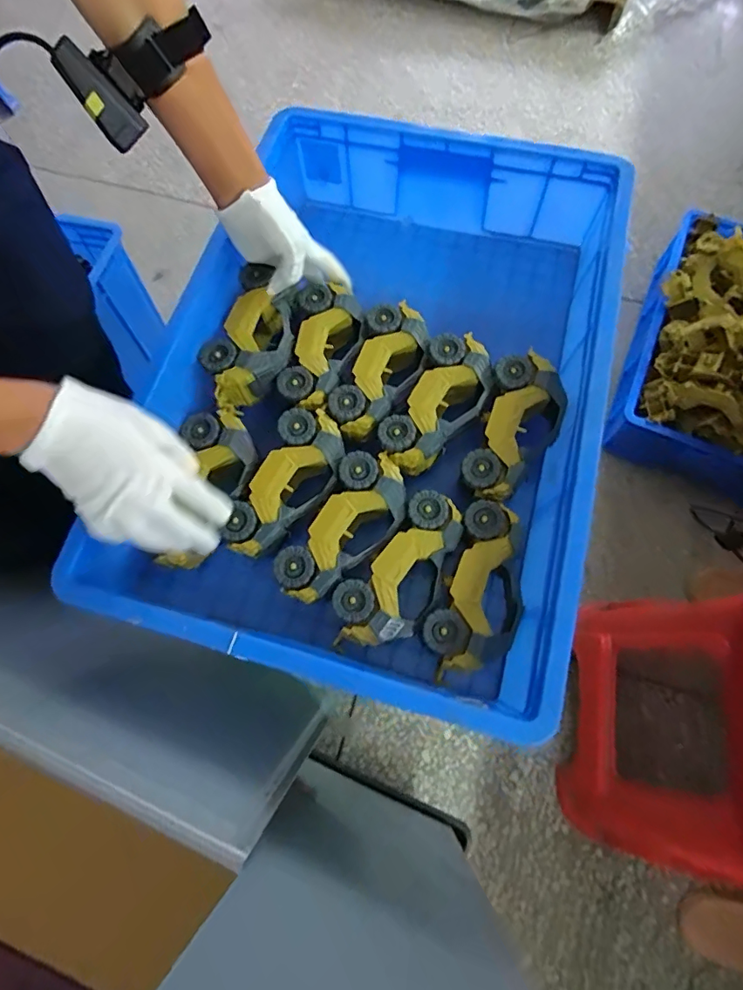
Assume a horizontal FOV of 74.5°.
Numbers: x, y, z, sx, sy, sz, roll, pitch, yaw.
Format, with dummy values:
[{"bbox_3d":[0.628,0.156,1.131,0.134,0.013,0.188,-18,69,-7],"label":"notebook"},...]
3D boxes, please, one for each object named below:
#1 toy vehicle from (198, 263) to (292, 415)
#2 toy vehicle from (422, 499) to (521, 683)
[{"bbox_3d":[-0.126,-0.162,0.525,0.077,0.048,0.165,10,74,5],"label":"toy vehicle"},{"bbox_3d":[0.104,0.091,0.462,0.080,0.056,0.158,21,70,9],"label":"toy vehicle"}]

